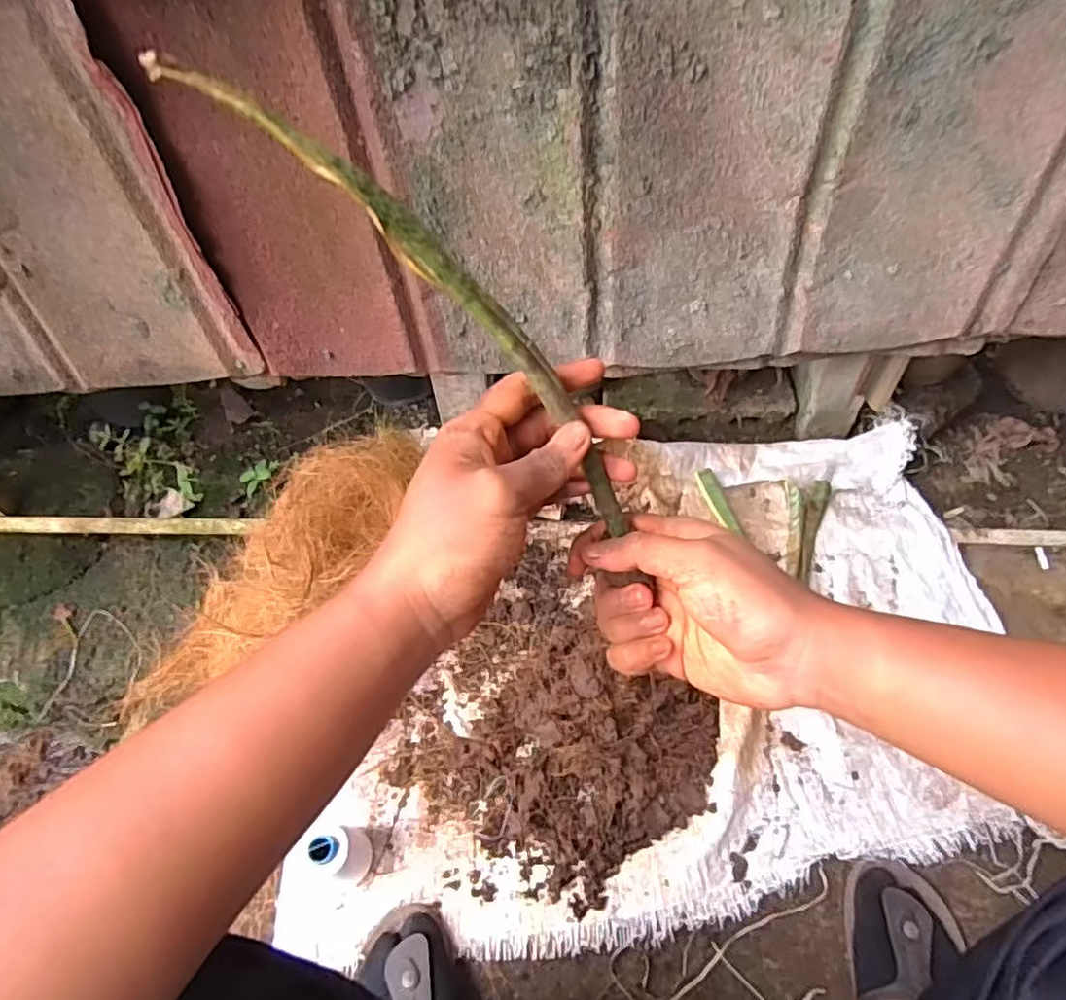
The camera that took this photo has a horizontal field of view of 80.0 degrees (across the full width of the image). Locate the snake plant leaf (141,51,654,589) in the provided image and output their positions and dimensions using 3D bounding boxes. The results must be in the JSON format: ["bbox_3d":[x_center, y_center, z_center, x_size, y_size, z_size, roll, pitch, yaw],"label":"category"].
[{"bbox_3d":[-0.029,-0.069,0.299,0.023,0.303,0.048,-7,45,48],"label":"snake plant leaf"}]

